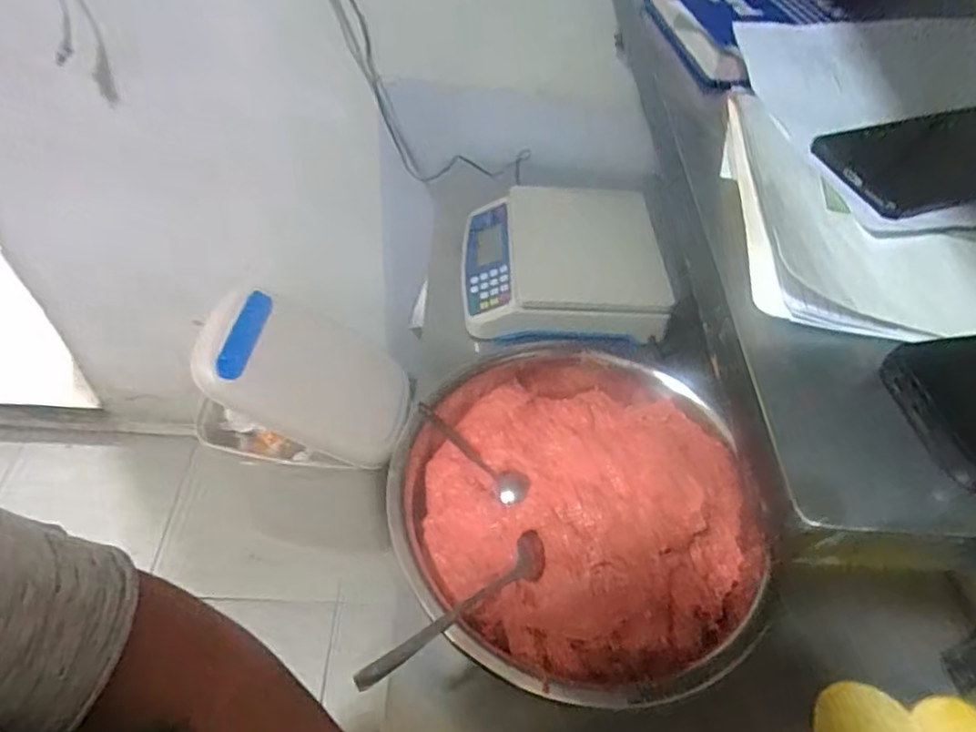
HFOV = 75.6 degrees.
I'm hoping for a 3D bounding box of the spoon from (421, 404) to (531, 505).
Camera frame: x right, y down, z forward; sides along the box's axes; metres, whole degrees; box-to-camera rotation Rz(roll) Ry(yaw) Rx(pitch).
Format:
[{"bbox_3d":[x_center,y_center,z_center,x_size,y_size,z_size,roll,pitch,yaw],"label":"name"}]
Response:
[{"bbox_3d":[-0.012,0.065,0.491,0.107,0.020,0.027,40,57,8],"label":"spoon"}]

